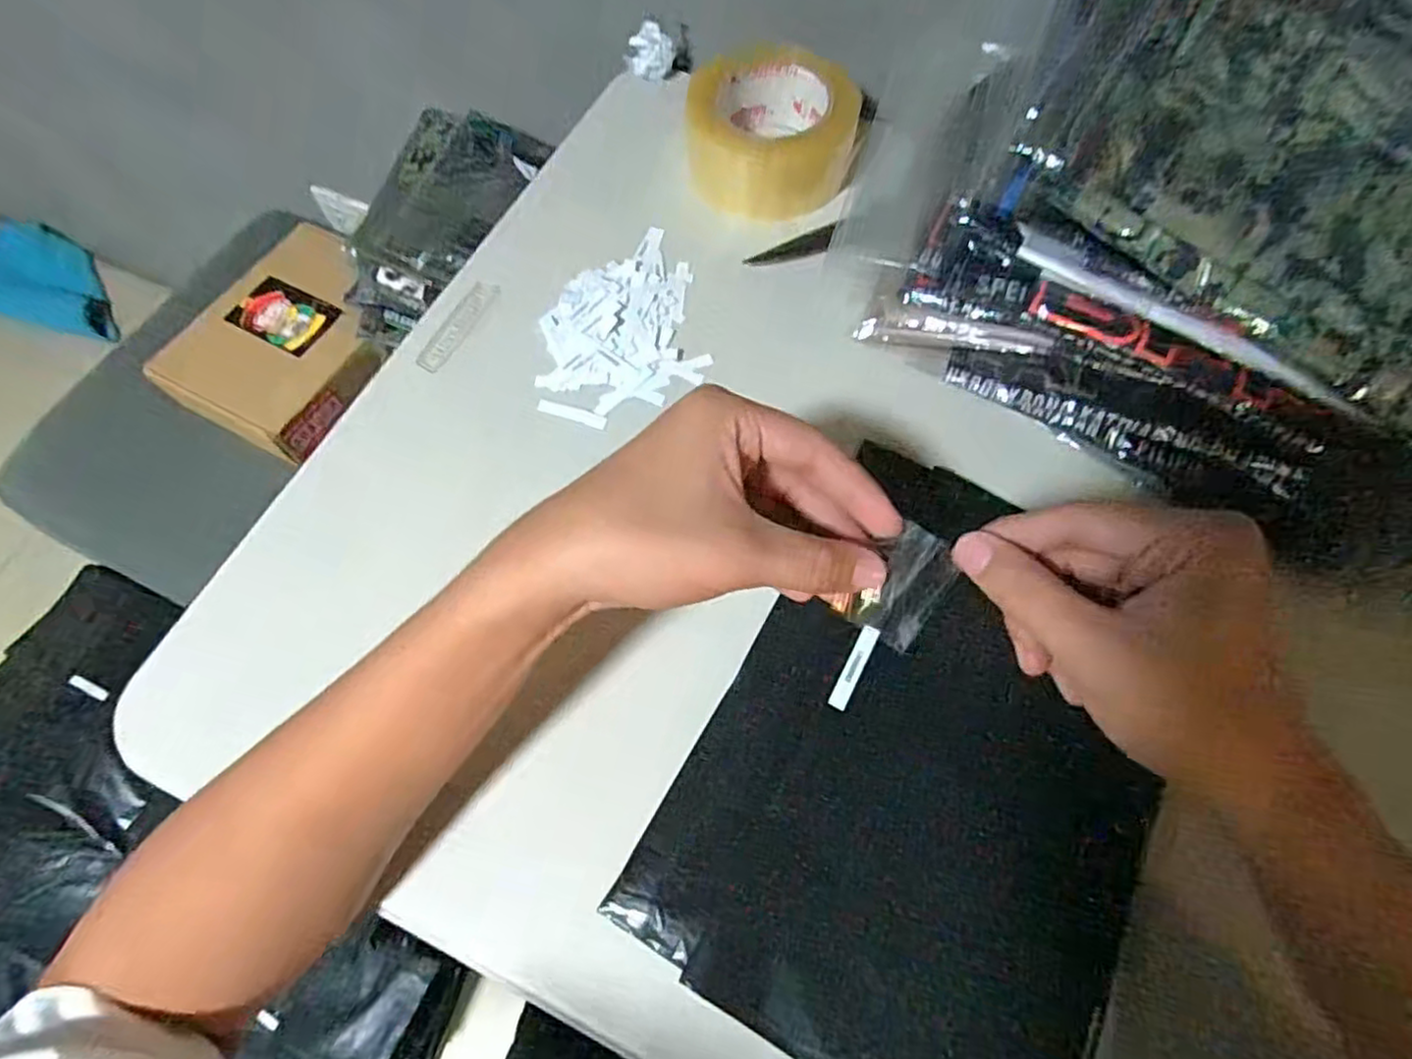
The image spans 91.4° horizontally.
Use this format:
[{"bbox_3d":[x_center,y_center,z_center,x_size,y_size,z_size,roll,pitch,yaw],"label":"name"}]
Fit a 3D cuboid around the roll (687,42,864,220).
[{"bbox_3d":[0.045,-0.282,0.484,0.111,0.050,0.119,-1,65,2],"label":"roll"}]

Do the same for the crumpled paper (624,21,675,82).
[{"bbox_3d":[-0.044,-0.373,0.538,0.037,0.026,0.030,-7,64,-1],"label":"crumpled paper"}]

